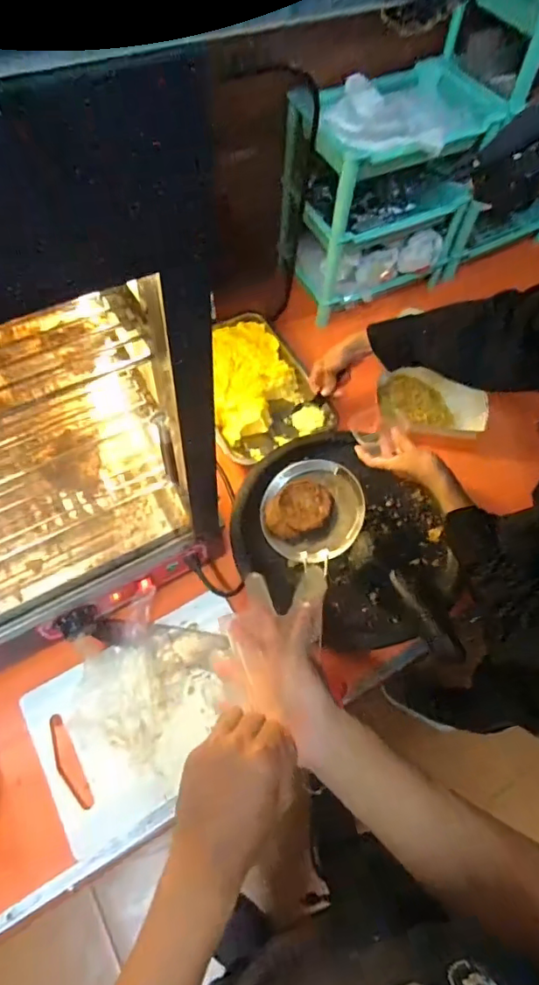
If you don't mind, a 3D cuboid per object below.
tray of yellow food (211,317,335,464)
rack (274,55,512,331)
[{"bbox_3d":[-0.026,-0.189,0.938,0.191,0.056,0.285,-19,64,-14],"label":"tray of yellow food"},{"bbox_3d":[0.201,-0.531,0.956,0.343,0.301,0.213,-32,68,-20],"label":"rack"}]

